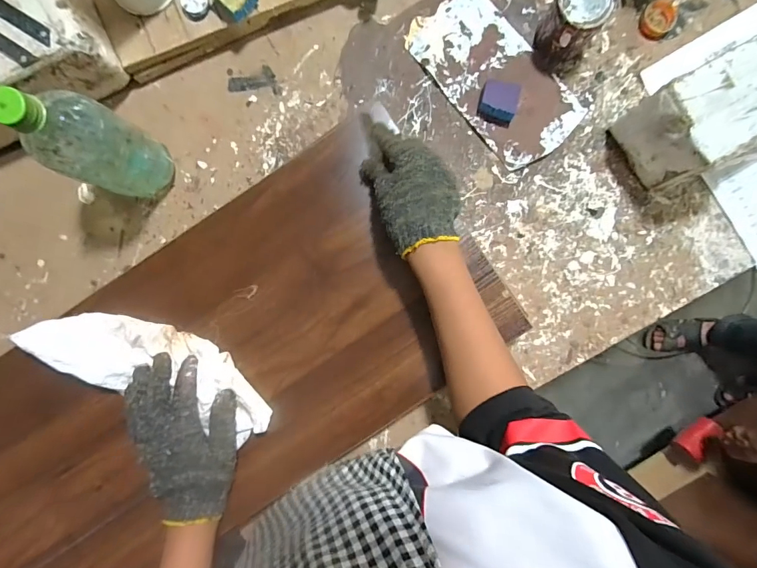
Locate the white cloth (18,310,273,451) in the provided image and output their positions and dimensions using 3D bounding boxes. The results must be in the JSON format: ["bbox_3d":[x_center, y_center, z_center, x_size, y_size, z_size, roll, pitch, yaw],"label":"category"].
[{"bbox_3d":[-0.244,0.093,0.441,0.264,0.034,0.085,20,88,-6],"label":"white cloth"}]

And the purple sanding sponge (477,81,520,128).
[{"bbox_3d":[0.151,-0.228,0.502,0.045,0.027,0.043,10,88,0],"label":"purple sanding sponge"}]

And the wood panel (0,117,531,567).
[{"bbox_3d":[-0.198,0.118,0.465,0.680,0.015,0.317,-35,90,1],"label":"wood panel"}]

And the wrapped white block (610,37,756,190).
[{"bbox_3d":[0.417,-0.215,0.464,0.239,0.113,0.106,-30,95,0],"label":"wrapped white block"}]

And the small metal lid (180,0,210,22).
[{"bbox_3d":[-0.219,-0.336,0.474,0.033,0.011,0.035,0,94,-2],"label":"small metal lid"}]

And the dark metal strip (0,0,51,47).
[{"bbox_3d":[-0.381,-0.279,0.411,0.095,0.004,0.016,32,86,-4],"label":"dark metal strip"}]

